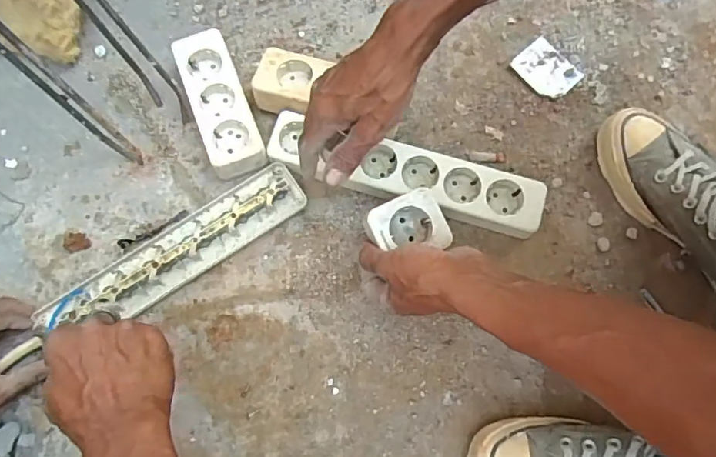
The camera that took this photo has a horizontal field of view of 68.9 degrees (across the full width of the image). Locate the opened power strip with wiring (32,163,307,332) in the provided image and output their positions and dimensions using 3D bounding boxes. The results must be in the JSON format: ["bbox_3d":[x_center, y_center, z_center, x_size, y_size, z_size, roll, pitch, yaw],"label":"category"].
[{"bbox_3d":[-0.181,0.023,0.525,0.271,0.031,0.063,-34,77,-11],"label":"opened power strip with wiring"}]

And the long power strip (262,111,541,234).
[{"bbox_3d":[0.048,-0.056,0.546,0.283,0.033,0.057,16,73,4],"label":"long power strip"}]

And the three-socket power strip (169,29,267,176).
[{"bbox_3d":[-0.148,-0.132,0.559,0.057,0.046,0.154,-21,75,-8],"label":"three-socket power strip"}]

